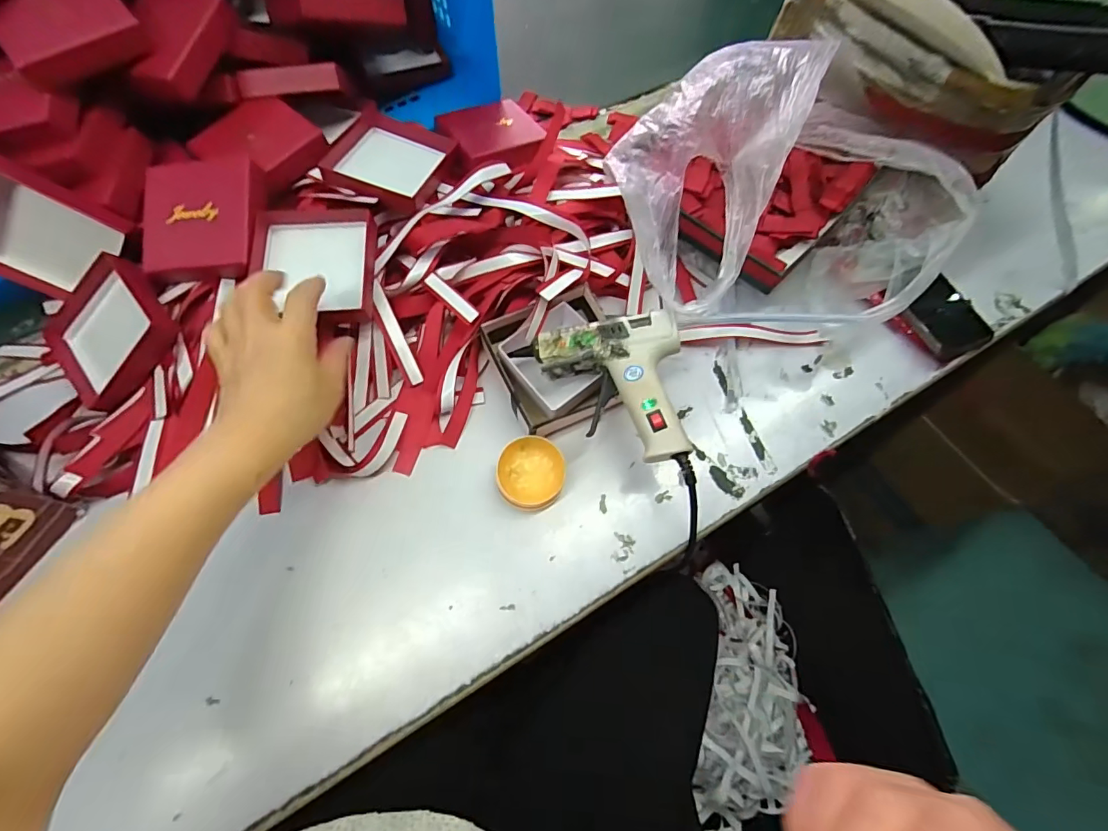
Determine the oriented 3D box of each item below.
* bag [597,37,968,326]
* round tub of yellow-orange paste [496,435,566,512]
[{"bbox_3d":[0.190,-0.179,0.415,0.268,0.147,0.216,-4,68,-4],"label":"bag"},{"bbox_3d":[-0.018,0.046,0.381,0.051,0.023,0.053,1,68,-2],"label":"round tub of yellow-orange paste"}]

